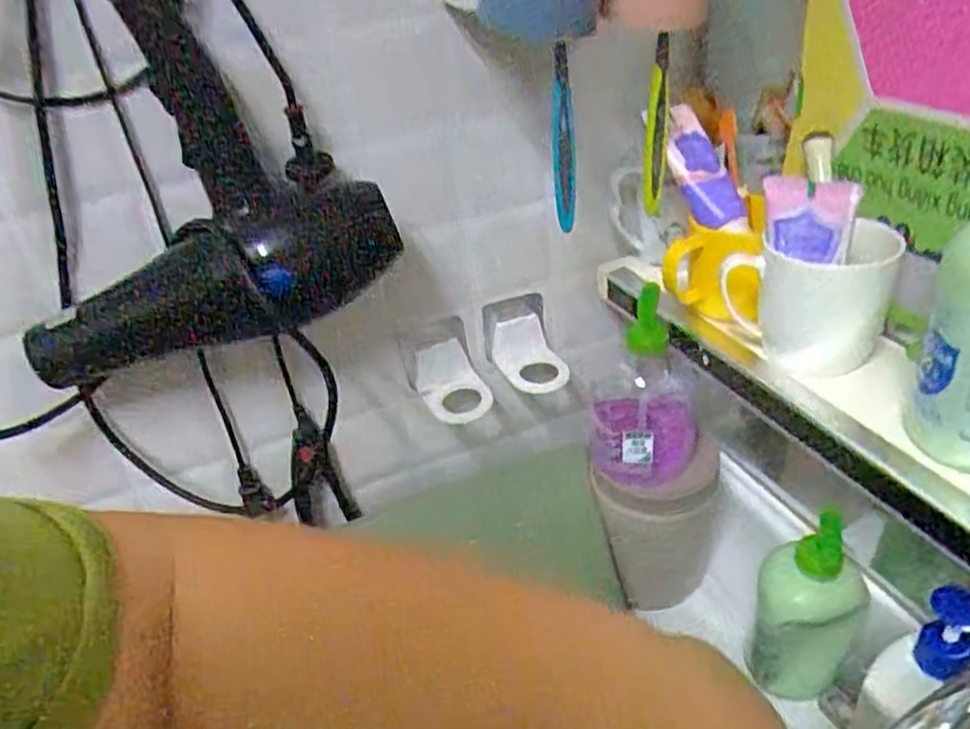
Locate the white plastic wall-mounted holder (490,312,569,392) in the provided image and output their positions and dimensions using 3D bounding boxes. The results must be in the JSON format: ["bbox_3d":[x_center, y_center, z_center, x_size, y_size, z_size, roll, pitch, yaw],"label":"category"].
[{"bbox_3d":[0.038,-0.008,0.636,0.063,0.047,0.056,-5,32,2],"label":"white plastic wall-mounted holder"}]

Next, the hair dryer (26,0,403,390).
[{"bbox_3d":[-0.184,-0.114,0.481,0.238,0.203,0.123,-6,32,0],"label":"hair dryer"}]

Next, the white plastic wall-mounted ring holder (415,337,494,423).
[{"bbox_3d":[-0.026,0.015,0.612,0.058,0.042,0.061,-11,33,-7],"label":"white plastic wall-mounted ring holder"}]

